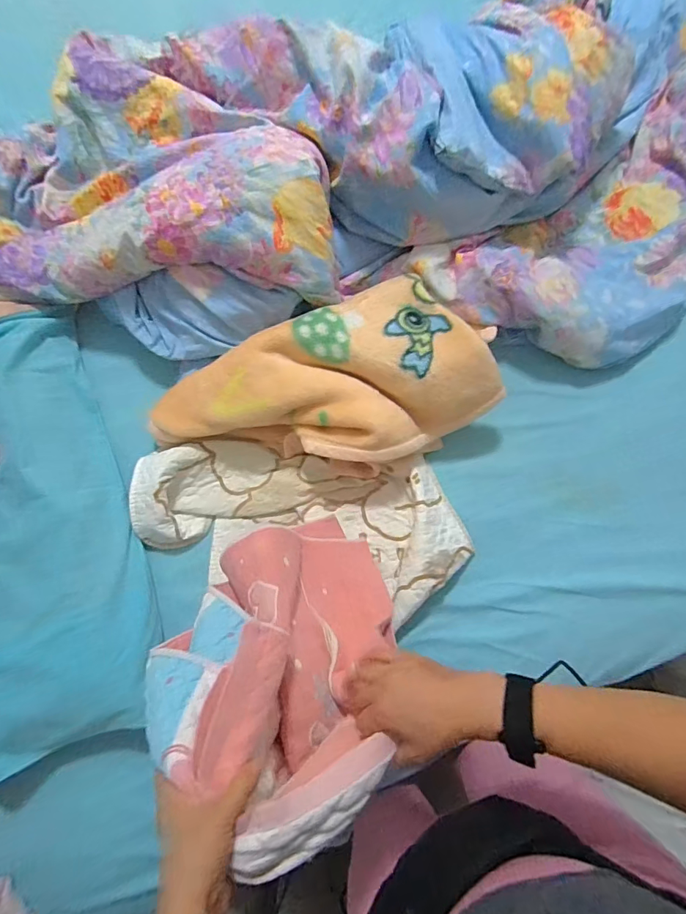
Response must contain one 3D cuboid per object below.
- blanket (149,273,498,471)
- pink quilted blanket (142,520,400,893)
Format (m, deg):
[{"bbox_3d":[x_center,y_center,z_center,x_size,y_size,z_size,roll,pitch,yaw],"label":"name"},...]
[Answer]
[{"bbox_3d":[-0.017,-0.091,0.724,0.544,0.113,0.250,-23,79,-5],"label":"blanket"},{"bbox_3d":[-0.052,0.216,0.553,0.241,0.338,0.266,-35,81,-7],"label":"pink quilted blanket"}]

